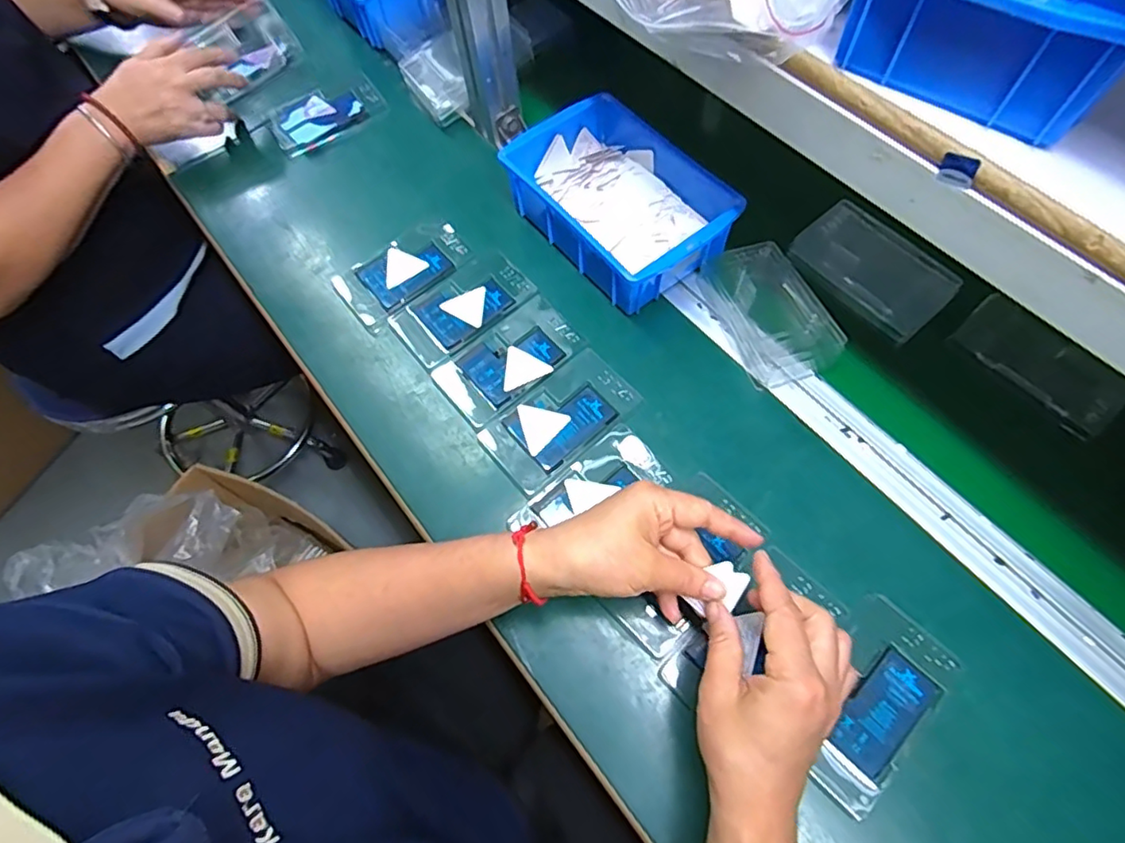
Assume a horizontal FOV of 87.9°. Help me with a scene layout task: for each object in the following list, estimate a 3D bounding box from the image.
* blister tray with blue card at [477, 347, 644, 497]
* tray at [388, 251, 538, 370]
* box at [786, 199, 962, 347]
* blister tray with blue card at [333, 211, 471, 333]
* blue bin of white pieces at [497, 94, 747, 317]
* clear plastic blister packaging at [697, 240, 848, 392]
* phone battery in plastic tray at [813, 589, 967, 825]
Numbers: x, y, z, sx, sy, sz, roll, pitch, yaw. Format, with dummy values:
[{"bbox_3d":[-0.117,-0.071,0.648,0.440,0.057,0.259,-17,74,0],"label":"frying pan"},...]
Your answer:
[{"bbox_3d":[-0.001,-0.002,0.492,0.127,0.006,0.072,-38,69,-14],"label":"blister tray with blue card"},{"bbox_3d":[-0.091,-0.108,0.544,0.127,0.004,0.072,-35,68,-13],"label":"tray"},{"bbox_3d":[0.280,-0.139,0.525,0.082,0.025,0.130,-39,69,-14],"label":"box"},{"bbox_3d":[-0.154,-0.151,0.569,0.131,0.006,0.076,-39,69,-14],"label":"blister tray with blue card"},{"bbox_3d":[0.060,-0.211,0.559,0.154,0.069,0.201,-37,68,-13],"label":"blue bin of white pieces"},{"bbox_3d":[0.183,-0.099,0.518,0.073,0.033,0.133,-20,66,-6],"label":"clear plastic blister packaging"},{"bbox_3d":[0.206,0.188,0.396,0.072,0.013,0.125,41,73,19],"label":"phone battery in plastic tray"}]

